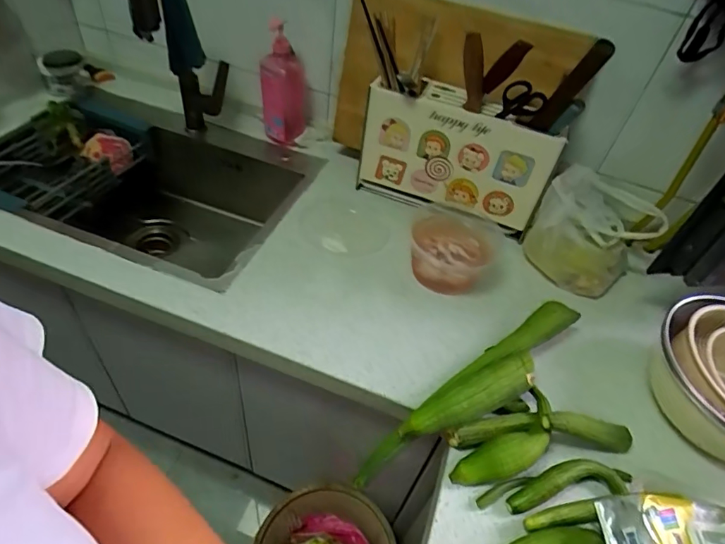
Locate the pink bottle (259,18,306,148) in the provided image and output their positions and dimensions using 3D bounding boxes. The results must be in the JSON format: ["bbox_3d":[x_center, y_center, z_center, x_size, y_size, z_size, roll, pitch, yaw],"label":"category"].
[{"bbox_3d":[-0.173,-0.398,1.029,0.094,0.283,0.083,-3,48,-12],"label":"pink bottle"}]

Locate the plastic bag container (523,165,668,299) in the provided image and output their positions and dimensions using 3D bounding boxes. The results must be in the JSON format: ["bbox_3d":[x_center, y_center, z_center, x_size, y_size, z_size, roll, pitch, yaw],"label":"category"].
[{"bbox_3d":[0.409,-0.071,0.855,0.181,0.180,0.136,34,51,21],"label":"plastic bag container"}]

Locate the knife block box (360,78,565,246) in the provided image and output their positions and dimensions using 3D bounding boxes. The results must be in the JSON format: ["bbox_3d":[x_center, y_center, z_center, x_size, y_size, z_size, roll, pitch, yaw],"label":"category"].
[{"bbox_3d":[0.168,-0.210,0.905,0.348,0.243,0.074,22,48,12],"label":"knife block box"}]

